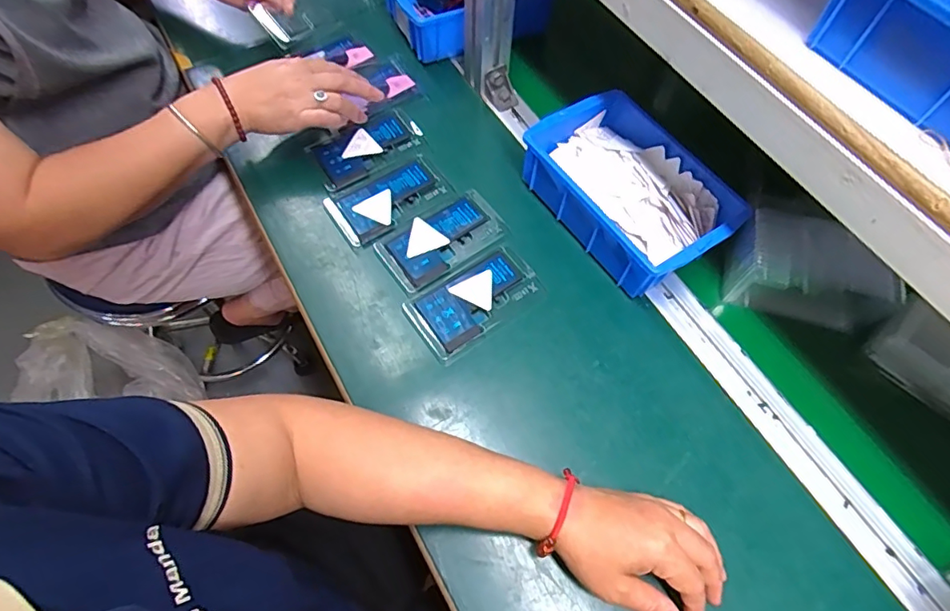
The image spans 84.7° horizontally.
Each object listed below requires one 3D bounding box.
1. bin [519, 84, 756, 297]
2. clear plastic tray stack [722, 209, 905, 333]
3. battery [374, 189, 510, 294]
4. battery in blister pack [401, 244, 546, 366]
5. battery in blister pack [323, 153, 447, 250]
[{"bbox_3d":[0.158,-0.121,0.525,0.143,0.058,0.198,-29,68,-16],"label":"bin"},{"bbox_3d":[0.315,-0.031,0.496,0.140,0.075,0.083,13,64,5],"label":"clear plastic tray stack"},{"bbox_3d":[-0.033,-0.068,0.534,0.125,0.011,0.068,-32,68,-17],"label":"battery"},{"bbox_3d":[0.001,-0.005,0.502,0.124,0.006,0.073,-32,68,-17],"label":"battery in blister pack"},{"bbox_3d":[-0.091,-0.114,0.551,0.120,0.006,0.071,-33,69,-17],"label":"battery in blister pack"}]

